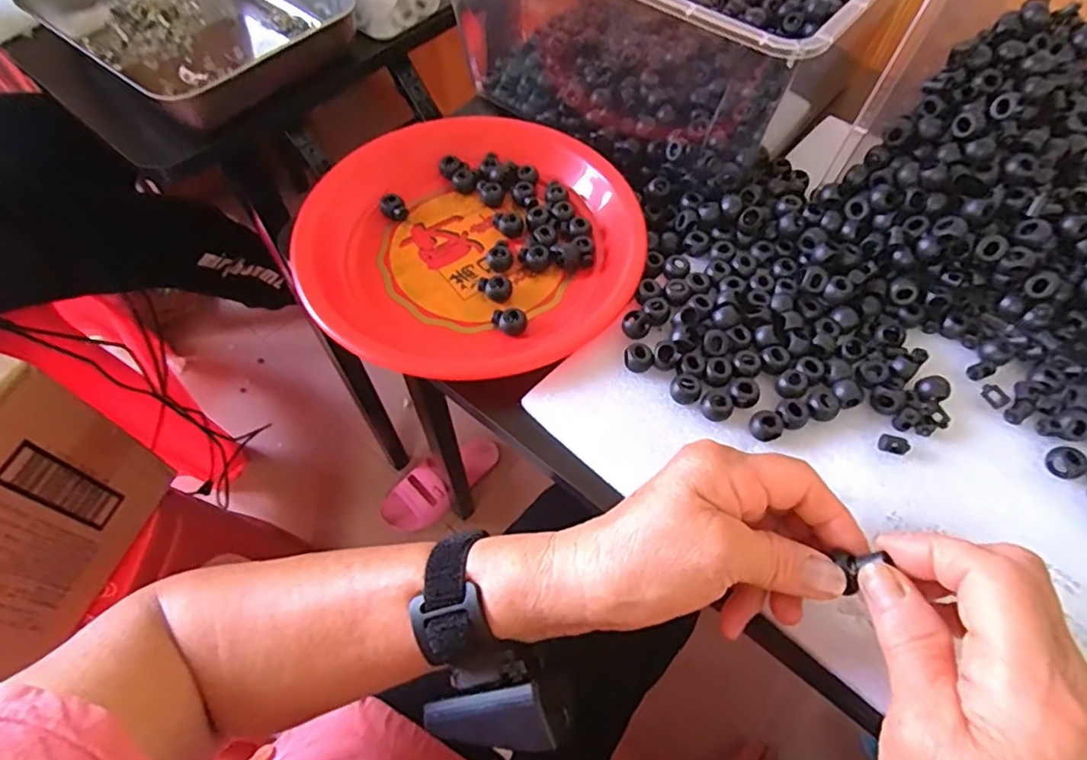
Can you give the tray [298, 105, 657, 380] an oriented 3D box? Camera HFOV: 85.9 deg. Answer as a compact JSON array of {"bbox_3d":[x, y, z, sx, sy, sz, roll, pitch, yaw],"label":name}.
[{"bbox_3d":[-0.048,-0.099,0.399,0.222,0.040,0.218,-32,65,-18],"label":"tray"}]

